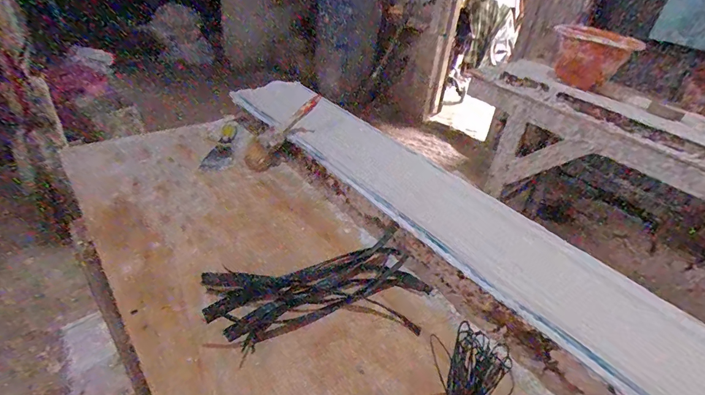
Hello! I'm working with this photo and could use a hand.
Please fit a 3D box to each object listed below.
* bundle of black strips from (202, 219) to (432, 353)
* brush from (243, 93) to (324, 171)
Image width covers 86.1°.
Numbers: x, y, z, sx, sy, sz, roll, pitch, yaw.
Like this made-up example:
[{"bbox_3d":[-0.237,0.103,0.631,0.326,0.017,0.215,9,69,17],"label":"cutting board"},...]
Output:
[{"bbox_3d":[-0.042,0.131,0.522,0.291,0.031,0.143,-9,38,-22],"label":"bundle of black strips"},{"bbox_3d":[-0.143,-0.139,0.784,0.059,0.027,0.207,34,76,32],"label":"brush"}]

